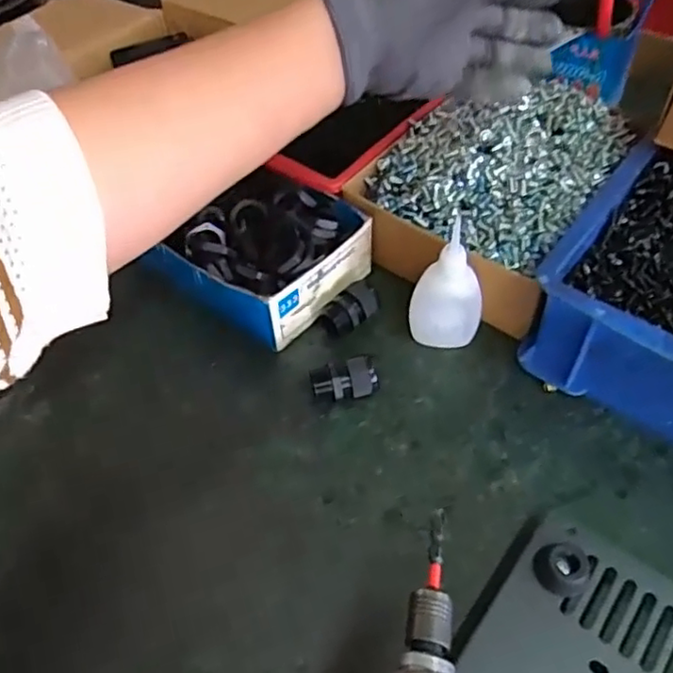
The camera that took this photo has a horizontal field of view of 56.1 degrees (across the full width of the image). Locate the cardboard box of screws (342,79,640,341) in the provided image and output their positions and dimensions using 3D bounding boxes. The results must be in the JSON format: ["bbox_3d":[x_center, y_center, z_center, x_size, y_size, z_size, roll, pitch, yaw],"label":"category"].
[{"bbox_3d":[0.111,-0.111,0.467,0.154,0.067,0.233,27,56,22],"label":"cardboard box of screws"}]

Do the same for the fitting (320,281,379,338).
[{"bbox_3d":[0.010,-0.018,0.433,0.040,0.022,0.018,-33,57,-23],"label":"fitting"}]

